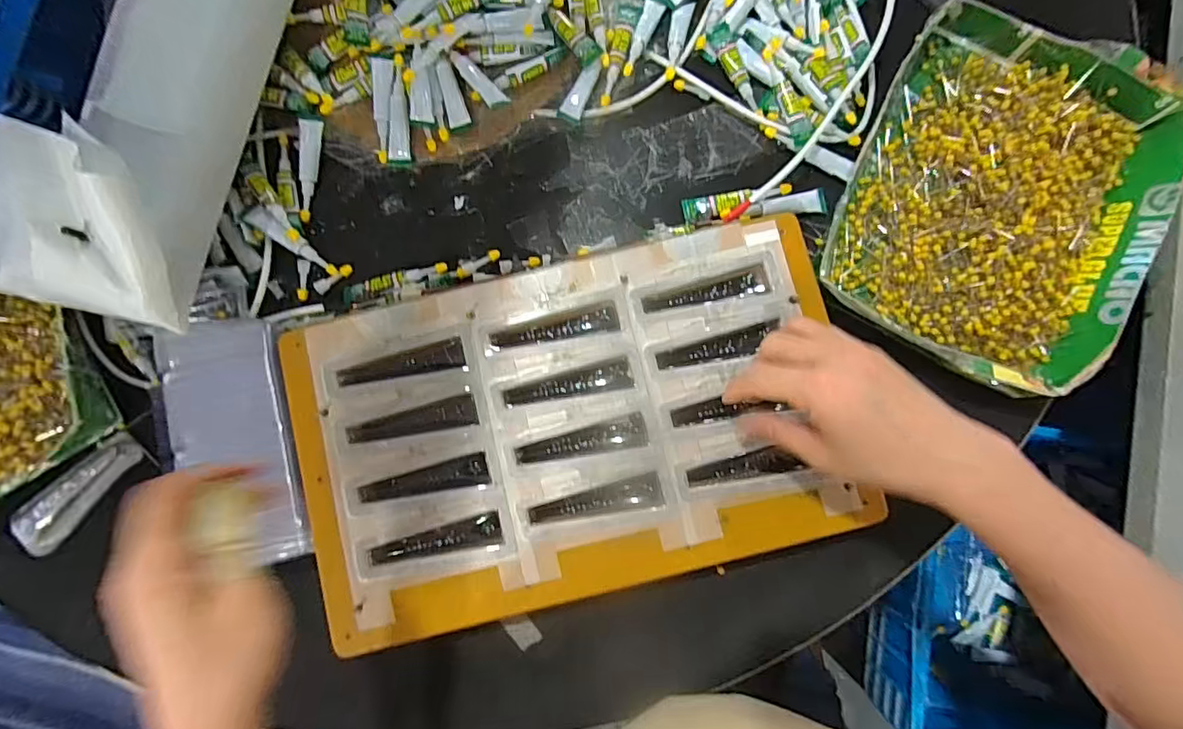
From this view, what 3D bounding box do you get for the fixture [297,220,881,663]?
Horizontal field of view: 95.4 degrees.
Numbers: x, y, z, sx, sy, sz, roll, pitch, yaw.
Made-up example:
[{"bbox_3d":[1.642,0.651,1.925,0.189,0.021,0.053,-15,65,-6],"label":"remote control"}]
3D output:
[{"bbox_3d":[-0.013,0.043,0.374,0.368,0.018,0.224,-13,84,-2],"label":"fixture"}]

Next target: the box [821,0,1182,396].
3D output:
[{"bbox_3d":[0.310,-0.128,0.409,0.215,0.043,0.285,26,84,3],"label":"box"}]

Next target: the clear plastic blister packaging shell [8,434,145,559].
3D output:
[{"bbox_3d":[-0.388,0.098,0.404,0.028,0.030,0.098,44,86,5],"label":"clear plastic blister packaging shell"}]

